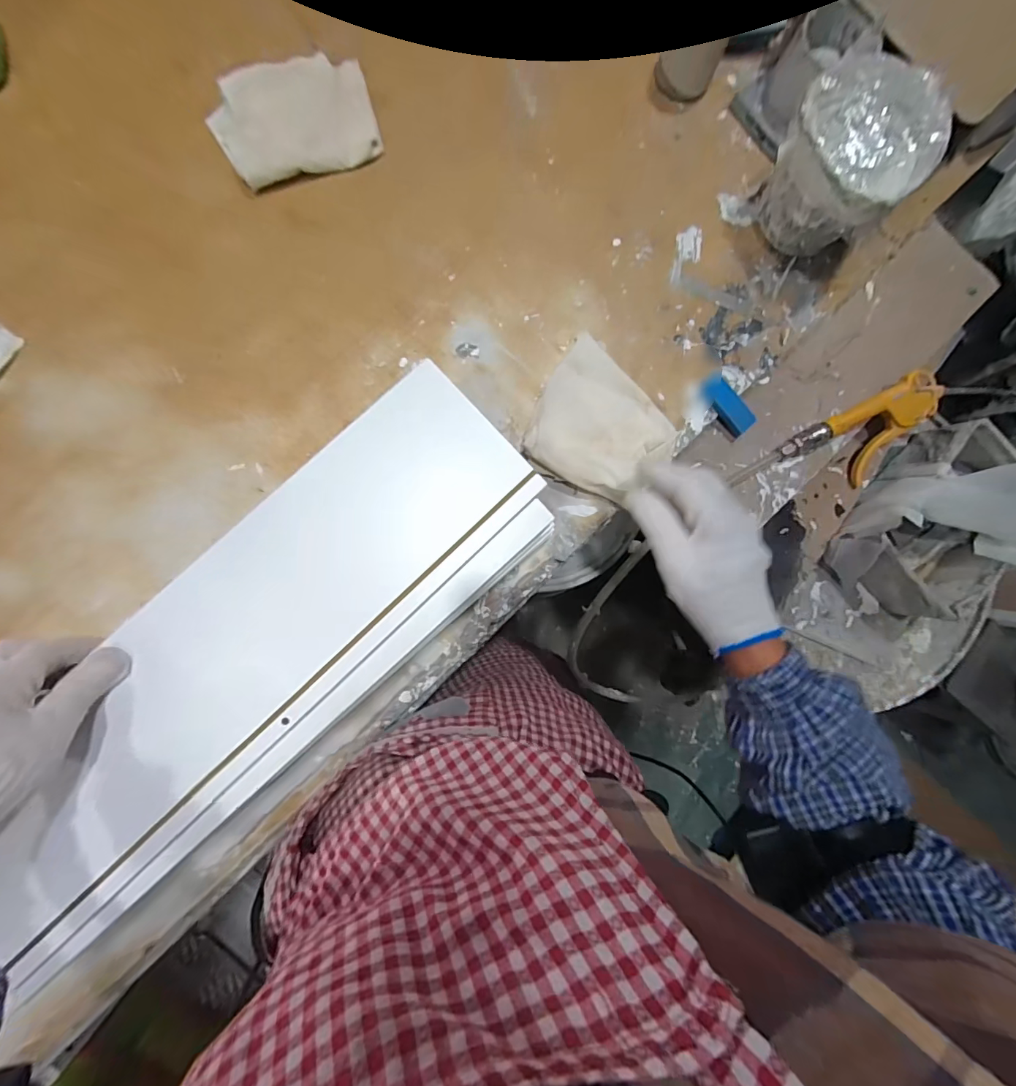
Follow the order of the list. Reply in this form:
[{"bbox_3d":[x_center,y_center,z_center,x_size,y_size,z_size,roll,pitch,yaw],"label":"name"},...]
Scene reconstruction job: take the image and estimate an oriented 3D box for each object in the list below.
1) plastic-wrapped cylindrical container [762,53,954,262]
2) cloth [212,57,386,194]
[{"bbox_3d":[0.335,-0.384,0.474,0.124,0.116,0.156,39,85,-3],"label":"plastic-wrapped cylindrical container"},{"bbox_3d":[-0.216,-0.432,0.474,0.153,0.009,0.118,-19,90,-6],"label":"cloth"}]

